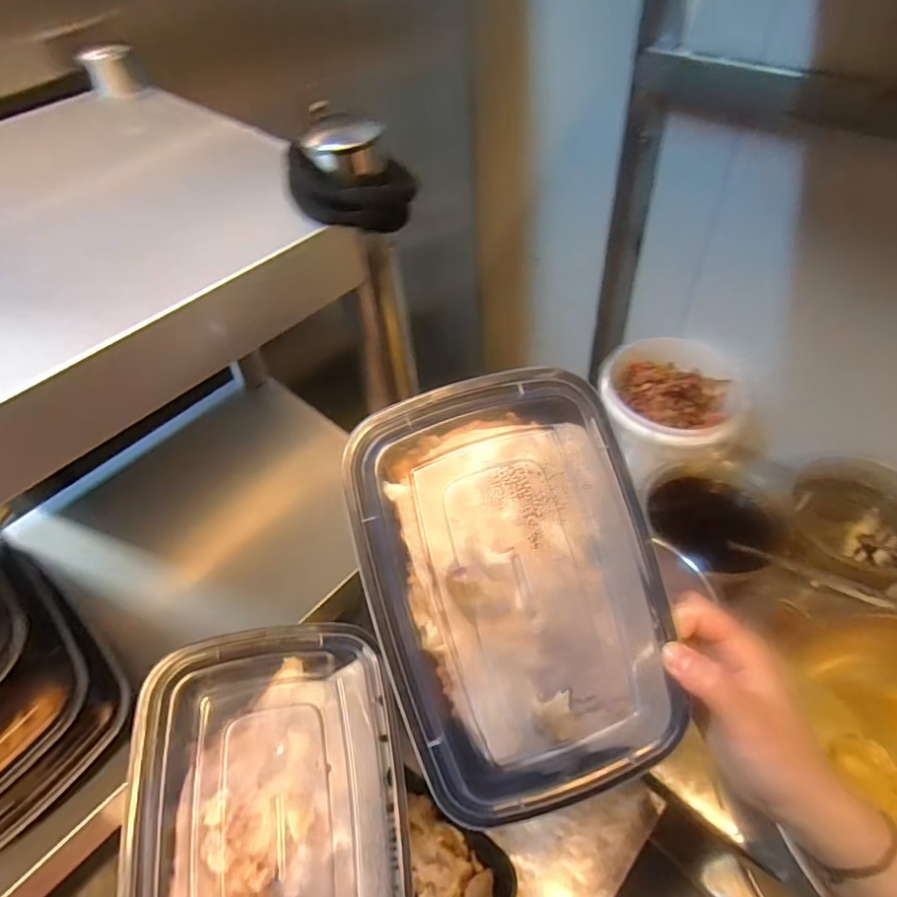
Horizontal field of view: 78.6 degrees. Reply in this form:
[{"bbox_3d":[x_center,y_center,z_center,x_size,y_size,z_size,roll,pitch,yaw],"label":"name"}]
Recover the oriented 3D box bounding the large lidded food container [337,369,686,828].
[{"bbox_3d":[0.034,0.070,0.279,0.141,0.036,0.206,-16,88,-7],"label":"large lidded food container"}]

